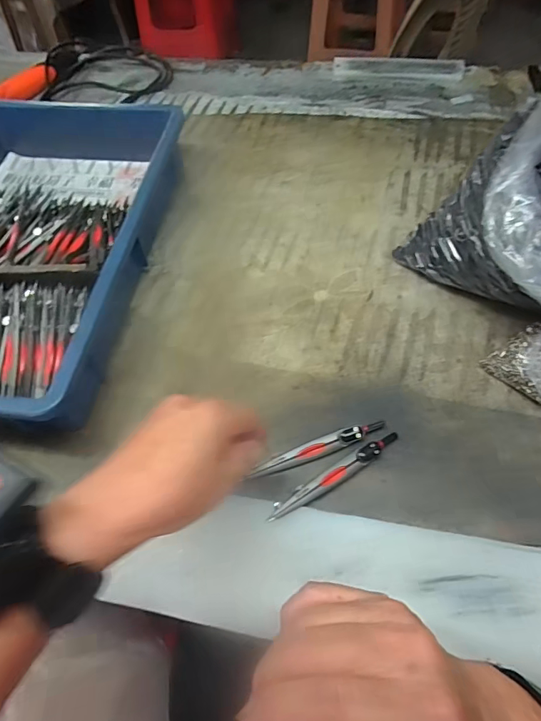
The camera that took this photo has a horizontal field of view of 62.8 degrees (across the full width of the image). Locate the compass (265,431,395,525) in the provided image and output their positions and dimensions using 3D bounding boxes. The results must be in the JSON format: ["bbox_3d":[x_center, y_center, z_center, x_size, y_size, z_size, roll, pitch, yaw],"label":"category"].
[{"bbox_3d":[0.054,0.095,0.370,0.127,0.011,0.016,-31,62,-14],"label":"compass"}]

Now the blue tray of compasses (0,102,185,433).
[{"bbox_3d":[-0.277,-0.136,0.500,0.286,0.083,0.438,5,60,8],"label":"blue tray of compasses"}]

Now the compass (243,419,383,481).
[{"bbox_3d":[0.041,0.076,0.387,0.124,0.013,0.018,-20,59,-7],"label":"compass"}]

